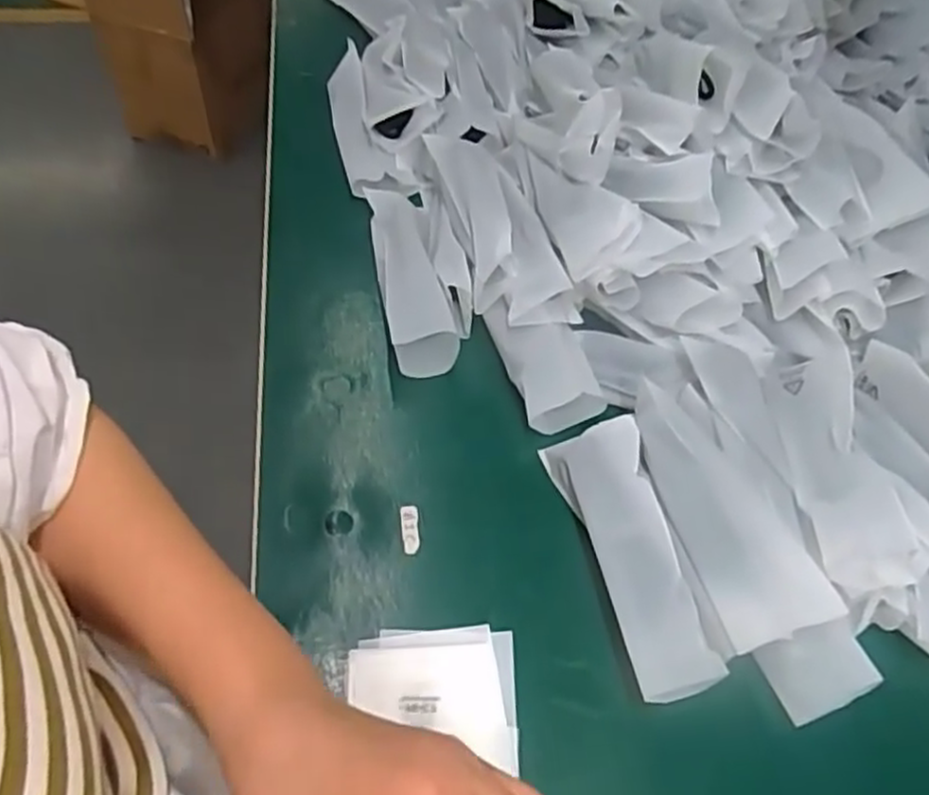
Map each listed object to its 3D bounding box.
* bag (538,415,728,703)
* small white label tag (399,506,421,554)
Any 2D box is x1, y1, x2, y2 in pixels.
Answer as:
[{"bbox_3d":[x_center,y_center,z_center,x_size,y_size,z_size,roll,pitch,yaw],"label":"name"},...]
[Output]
[{"bbox_3d":[0.090,0.084,0.414,0.047,0.037,0.155,-9,55,-10],"label":"bag"},{"bbox_3d":[-0.031,0.075,0.433,0.010,0.004,0.029,-7,63,-1],"label":"small white label tag"}]

